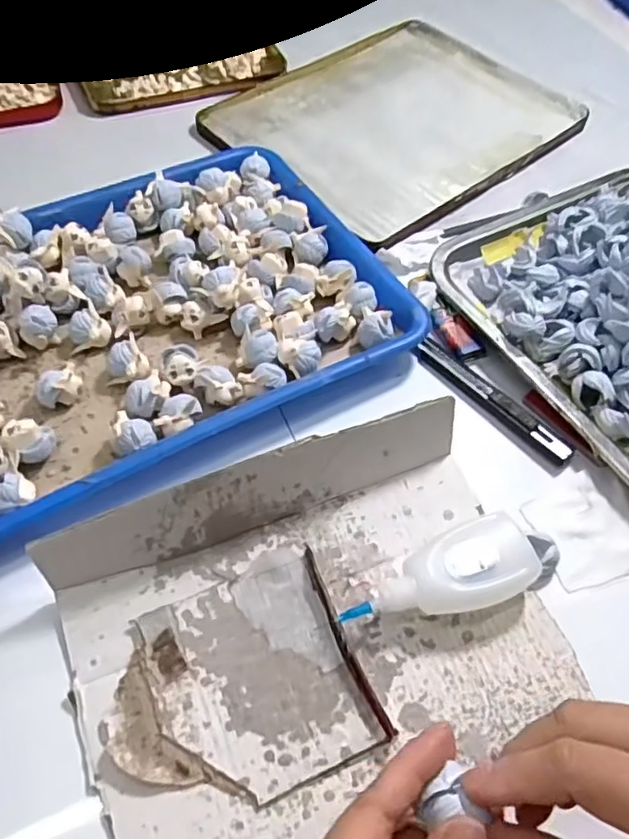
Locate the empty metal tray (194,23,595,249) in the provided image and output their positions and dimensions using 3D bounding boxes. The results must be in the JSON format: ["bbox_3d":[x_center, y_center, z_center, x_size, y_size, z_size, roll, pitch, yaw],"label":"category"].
[{"bbox_3d":[0.074,-0.283,0.576,0.300,0.023,0.243,-36,66,-23],"label":"empty metal tray"}]

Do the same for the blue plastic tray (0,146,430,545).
[{"bbox_3d":[-0.118,-0.075,0.413,0.328,0.039,0.238,-27,63,-18],"label":"blue plastic tray"}]

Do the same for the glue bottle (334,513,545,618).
[{"bbox_3d":[0.065,0.085,0.321,0.099,0.028,0.041,-20,61,-15],"label":"glue bottle"}]

